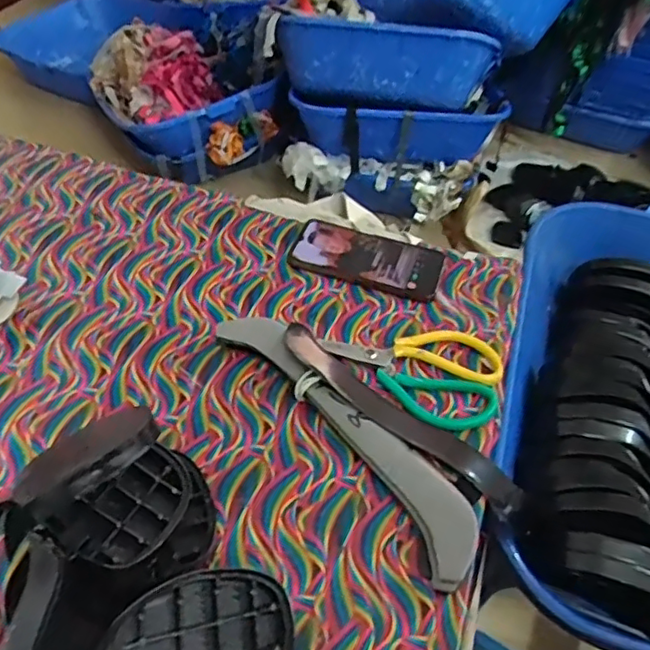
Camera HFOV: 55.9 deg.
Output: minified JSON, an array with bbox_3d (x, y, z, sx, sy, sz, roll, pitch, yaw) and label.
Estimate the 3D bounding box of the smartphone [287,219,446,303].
[{"bbox_3d":[0.045,-0.075,0.660,0.159,0.010,0.080,16,50,13],"label":"smartphone"}]

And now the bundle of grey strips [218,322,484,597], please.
[{"bbox_3d":[0.018,0.083,0.514,0.062,0.026,0.289,-31,56,-26],"label":"bundle of grey strips"}]

